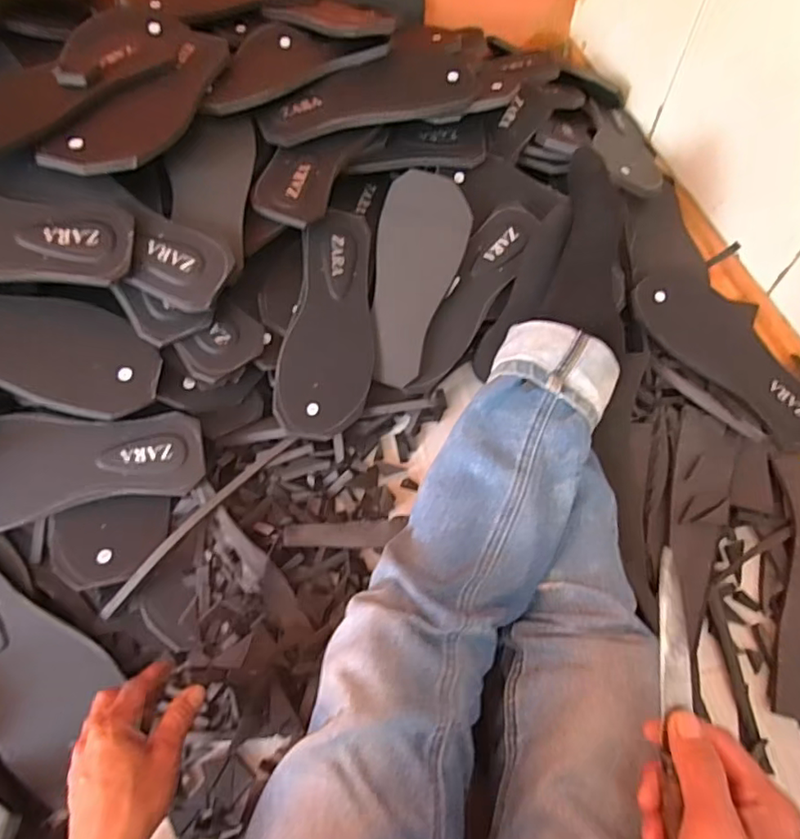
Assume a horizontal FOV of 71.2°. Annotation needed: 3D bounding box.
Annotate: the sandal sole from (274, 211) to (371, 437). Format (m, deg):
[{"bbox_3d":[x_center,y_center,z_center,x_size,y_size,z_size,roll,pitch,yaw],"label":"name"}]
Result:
[{"bbox_3d":[-0.076,-0.106,0.605,0.096,0.011,0.247,6,78,-16],"label":"sandal sole"}]

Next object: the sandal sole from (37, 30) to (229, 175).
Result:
[{"bbox_3d":[-0.243,-0.314,0.554,0.084,0.028,0.249,20,63,12],"label":"sandal sole"}]

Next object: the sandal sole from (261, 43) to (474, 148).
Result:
[{"bbox_3d":[-0.035,-0.372,0.633,0.251,0.011,0.084,-17,85,-8],"label":"sandal sole"}]

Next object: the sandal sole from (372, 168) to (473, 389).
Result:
[{"bbox_3d":[0.017,-0.162,0.639,0.101,0.012,0.251,9,82,7],"label":"sandal sole"}]

